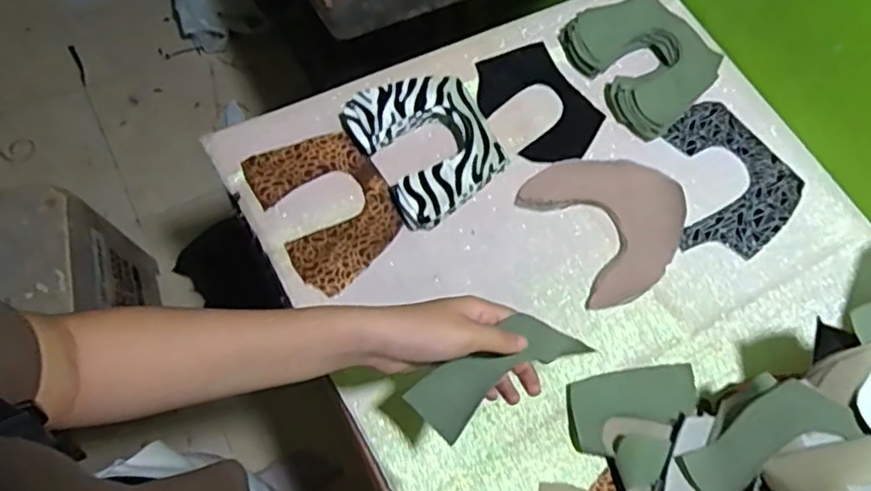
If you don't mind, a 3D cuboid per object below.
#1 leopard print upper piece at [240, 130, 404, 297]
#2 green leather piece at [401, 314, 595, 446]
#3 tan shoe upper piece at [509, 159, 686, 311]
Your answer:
[{"bbox_3d":[-0.108,-0.039,0.675,0.123,0.010,0.165,-26,73,-17],"label":"leopard print upper piece"},{"bbox_3d":[0.043,0.096,0.479,0.133,0.031,0.049,-31,70,9],"label":"green leather piece"},{"bbox_3d":[0.195,-0.031,0.696,0.161,0.008,0.162,-28,73,-13],"label":"tan shoe upper piece"}]

